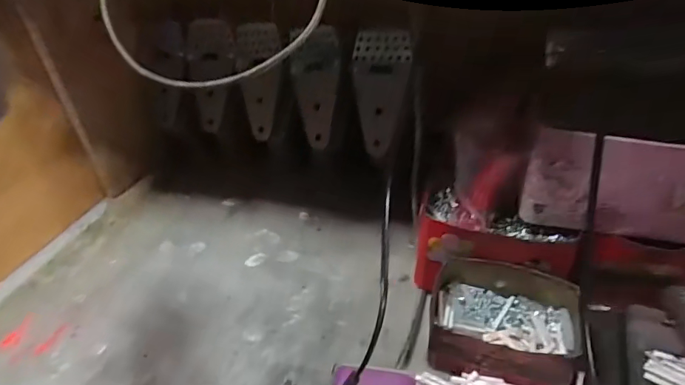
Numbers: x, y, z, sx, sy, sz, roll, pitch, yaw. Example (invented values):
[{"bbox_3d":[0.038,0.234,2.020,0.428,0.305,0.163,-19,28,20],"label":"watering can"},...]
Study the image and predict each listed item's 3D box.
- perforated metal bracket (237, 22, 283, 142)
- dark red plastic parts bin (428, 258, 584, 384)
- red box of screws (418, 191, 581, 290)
[{"bbox_3d":[-0.101,-0.136,0.555,0.058,0.138,0.020,-1,7,6],"label":"perforated metal bracket"},{"bbox_3d":[0.133,0.107,0.368,0.118,0.049,0.103,4,37,13],"label":"dark red plastic parts bin"},{"bbox_3d":[0.135,0.055,0.413,0.132,0.083,0.065,4,37,14],"label":"red box of screws"}]

